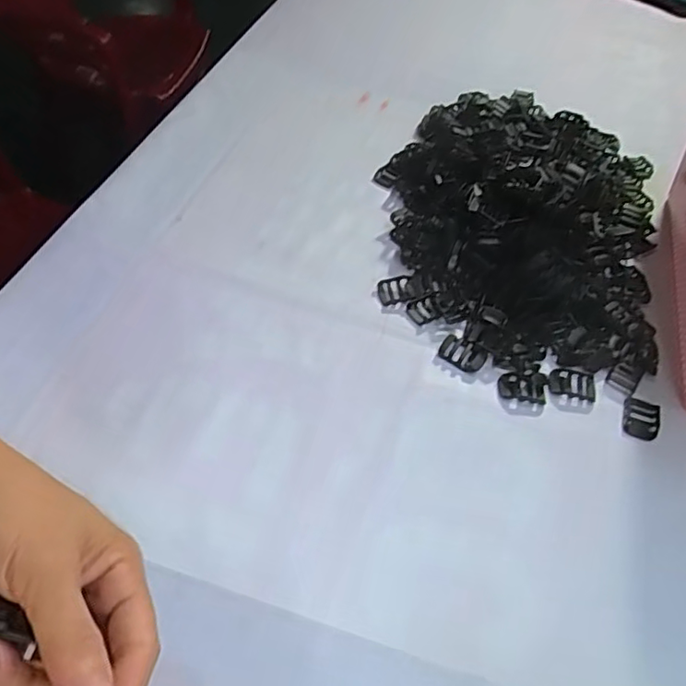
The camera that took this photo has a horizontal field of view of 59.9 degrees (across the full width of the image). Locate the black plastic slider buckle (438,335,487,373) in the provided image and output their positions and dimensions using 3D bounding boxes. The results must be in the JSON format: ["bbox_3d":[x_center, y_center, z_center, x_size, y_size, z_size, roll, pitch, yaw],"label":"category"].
[{"bbox_3d":[0.102,0.010,0.511,0.039,0.006,0.027,26,52,14],"label":"black plastic slider buckle"}]

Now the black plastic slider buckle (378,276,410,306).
[{"bbox_3d":[0.049,-0.048,0.550,0.032,0.013,0.028,-9,52,-13],"label":"black plastic slider buckle"}]

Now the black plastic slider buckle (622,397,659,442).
[{"bbox_3d":[0.248,0.063,0.493,0.028,0.004,0.040,19,51,10],"label":"black plastic slider buckle"}]

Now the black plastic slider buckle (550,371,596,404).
[{"bbox_3d":[0.195,0.035,0.505,0.040,0.004,0.028,10,50,2],"label":"black plastic slider buckle"}]

